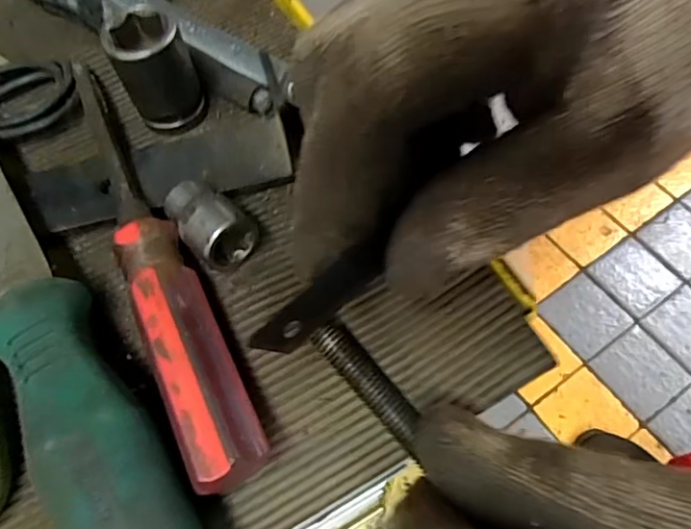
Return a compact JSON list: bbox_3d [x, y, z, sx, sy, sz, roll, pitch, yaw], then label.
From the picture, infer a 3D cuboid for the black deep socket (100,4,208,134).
[{"bbox_3d":[-0.066,-0.068,0.197,0.024,0.038,0.027,-23,64,-8],"label":"black deep socket"}]

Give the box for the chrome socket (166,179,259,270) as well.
[{"bbox_3d":[-0.044,-0.014,0.176,0.019,0.015,0.030,-37,66,-15],"label":"chrome socket"}]

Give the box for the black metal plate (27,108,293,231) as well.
[{"bbox_3d":[-0.065,-0.034,0.197,0.089,0.004,0.031,-14,63,-4],"label":"black metal plate"}]

